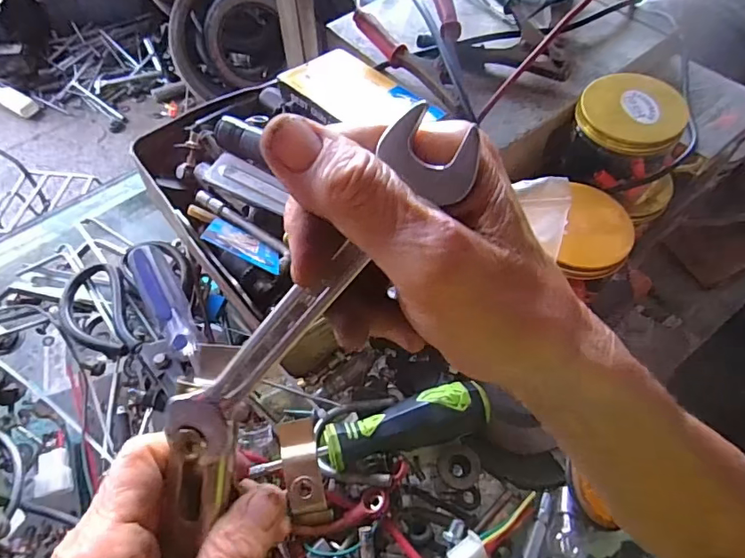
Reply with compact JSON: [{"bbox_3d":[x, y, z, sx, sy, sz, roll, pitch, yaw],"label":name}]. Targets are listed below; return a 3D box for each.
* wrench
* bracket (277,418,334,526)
[{"bbox_3d":[-0.023,0.009,0.162,0.146,0.011,0.024,-48,64,16],"label":"wrench"},{"bbox_3d":[-0.042,0.119,0.305,0.023,0.015,0.062,-11,80,-7],"label":"bracket"}]

